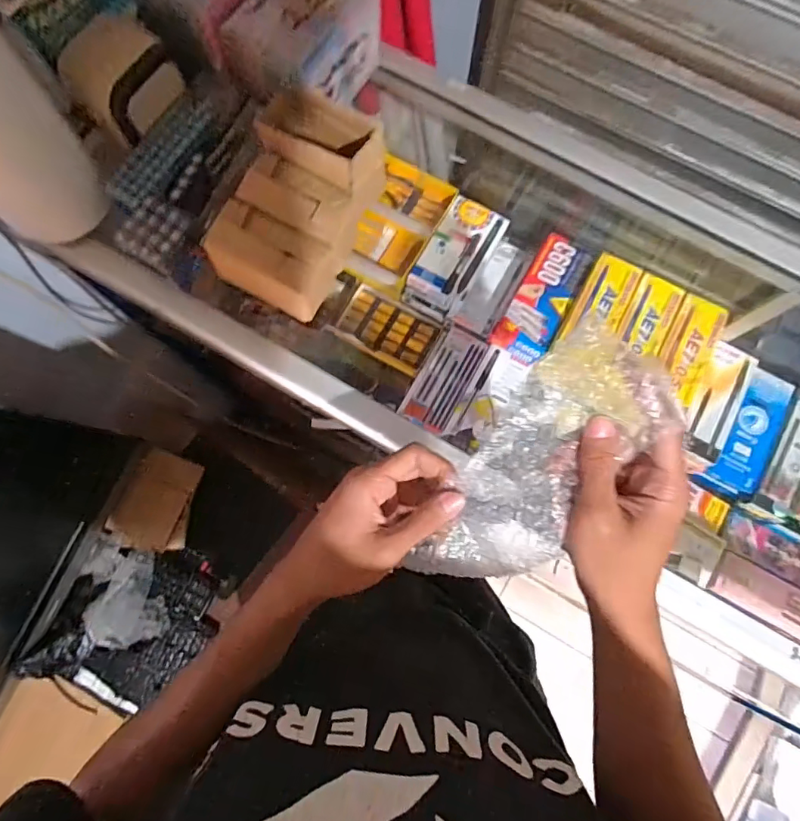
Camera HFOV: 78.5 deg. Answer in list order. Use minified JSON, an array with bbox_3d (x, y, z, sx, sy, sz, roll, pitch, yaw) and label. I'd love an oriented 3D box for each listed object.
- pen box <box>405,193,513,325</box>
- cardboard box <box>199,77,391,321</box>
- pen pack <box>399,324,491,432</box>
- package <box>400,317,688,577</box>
[{"bbox_3d":[0.075,-0.208,0.668,0.078,0.046,0.157,30,81,5],"label":"pen box"},{"bbox_3d":[-0.090,-0.183,0.441,0.117,0.056,0.182,20,80,3],"label":"cardboard box"},{"bbox_3d":[0.060,-0.042,0.658,0.063,0.010,0.143,29,81,5],"label":"pen pack"},{"bbox_3d":[0.092,0.044,0.328,0.084,0.026,0.201,35,106,6],"label":"package"}]

